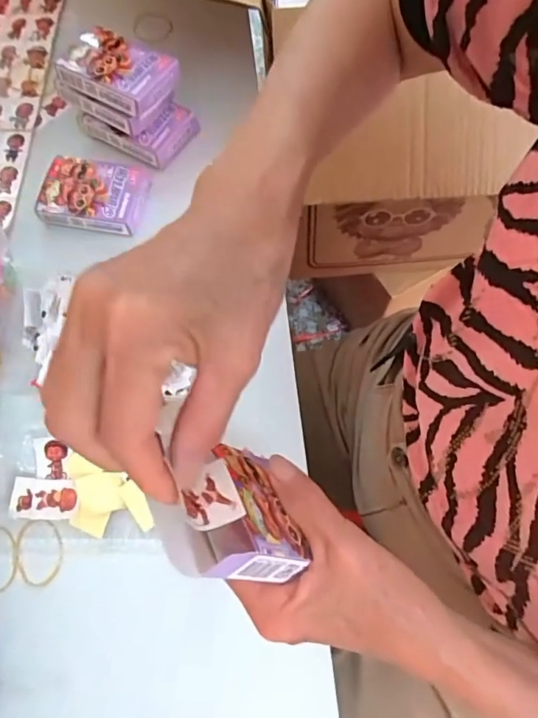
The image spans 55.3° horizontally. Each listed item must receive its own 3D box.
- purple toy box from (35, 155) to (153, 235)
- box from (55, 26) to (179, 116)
[{"bbox_3d":[-0.166,-0.157,0.492,0.097,0.022,0.070,5,71,3],"label":"purple toy box"},{"bbox_3d":[-0.138,-0.265,0.469,0.090,0.021,0.064,28,74,11],"label":"box"}]

